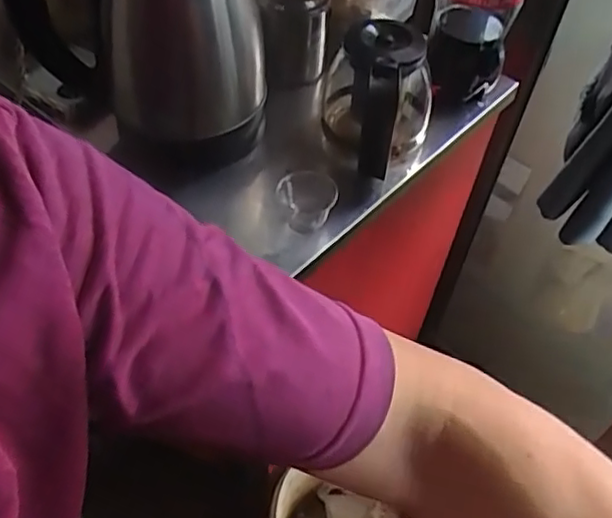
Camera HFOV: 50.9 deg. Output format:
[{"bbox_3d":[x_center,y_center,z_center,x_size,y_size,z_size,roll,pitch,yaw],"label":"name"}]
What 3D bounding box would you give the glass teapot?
[{"bbox_3d":[0.073,-0.168,0.634,0.106,0.118,0.173,8,52,3],"label":"glass teapot"}]

